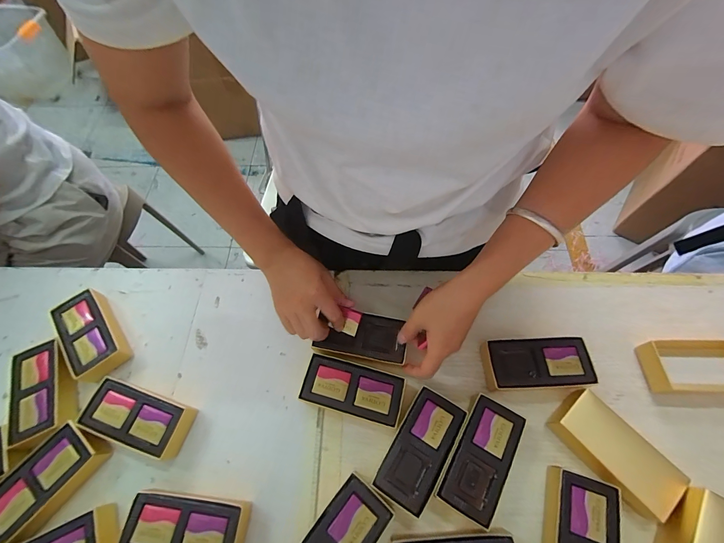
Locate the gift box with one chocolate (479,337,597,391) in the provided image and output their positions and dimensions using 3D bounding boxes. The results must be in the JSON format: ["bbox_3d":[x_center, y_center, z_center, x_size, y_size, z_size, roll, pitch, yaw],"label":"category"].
[{"bbox_3d":[0.204,0.111,0.391,0.110,0.034,0.059,-6,62,0],"label":"gift box with one chocolate"}]

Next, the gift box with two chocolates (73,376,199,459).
[{"bbox_3d":[-0.261,0.170,0.382,0.114,0.032,0.055,15,64,11],"label":"gift box with two chocolates"}]

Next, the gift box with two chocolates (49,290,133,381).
[{"bbox_3d":[-0.354,0.081,0.431,0.062,0.034,0.110,-36,66,-15],"label":"gift box with two chocolates"}]

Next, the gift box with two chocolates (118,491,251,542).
[{"bbox_3d":[-0.176,0.259,0.330,0.112,0.034,0.059,3,62,5],"label":"gift box with two chocolates"}]

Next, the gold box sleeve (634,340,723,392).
[{"bbox_3d":[0.394,0.108,0.385,0.121,0.030,0.062,-1,62,3],"label":"gold box sleeve"}]

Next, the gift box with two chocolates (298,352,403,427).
[{"bbox_3d":[-0.010,0.140,0.386,0.112,0.032,0.055,13,63,10],"label":"gift box with two chocolates"}]

